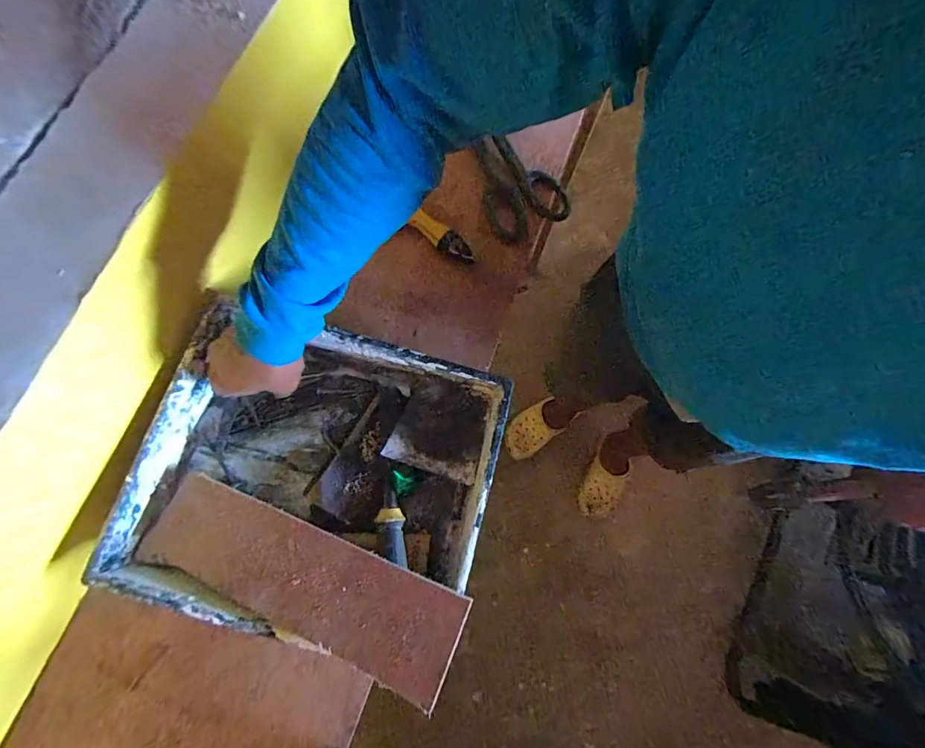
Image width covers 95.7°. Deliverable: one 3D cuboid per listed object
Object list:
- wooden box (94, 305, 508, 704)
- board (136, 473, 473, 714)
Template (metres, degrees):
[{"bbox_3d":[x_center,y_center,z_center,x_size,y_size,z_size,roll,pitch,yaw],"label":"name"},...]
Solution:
[{"bbox_3d":[-0.137,0.101,0.421,0.324,0.078,0.281,15,75,2],"label":"wooden box"},{"bbox_3d":[-0.147,0.180,0.378,0.297,0.012,0.085,20,62,11],"label":"board"}]

